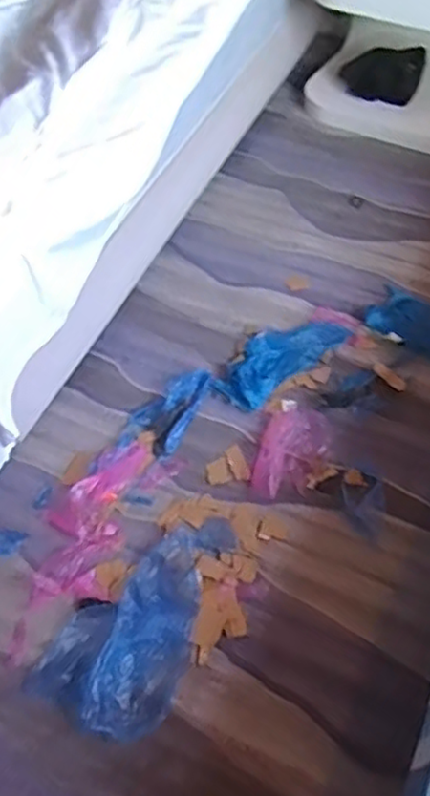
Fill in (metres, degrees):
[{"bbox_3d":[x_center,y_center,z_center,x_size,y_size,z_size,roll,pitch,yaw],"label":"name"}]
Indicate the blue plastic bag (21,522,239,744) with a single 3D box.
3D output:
[{"bbox_3d":[-0.120,0.425,1.307,0.244,0.050,0.466,32,63,22],"label":"blue plastic bag"}]

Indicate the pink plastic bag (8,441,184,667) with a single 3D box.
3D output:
[{"bbox_3d":[-0.277,0.307,1.406,0.205,0.034,0.518,18,59,15],"label":"pink plastic bag"}]

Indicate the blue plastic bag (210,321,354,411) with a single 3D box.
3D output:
[{"bbox_3d":[0.161,-0.108,1.649,0.357,0.031,0.149,-36,61,-19],"label":"blue plastic bag"}]

